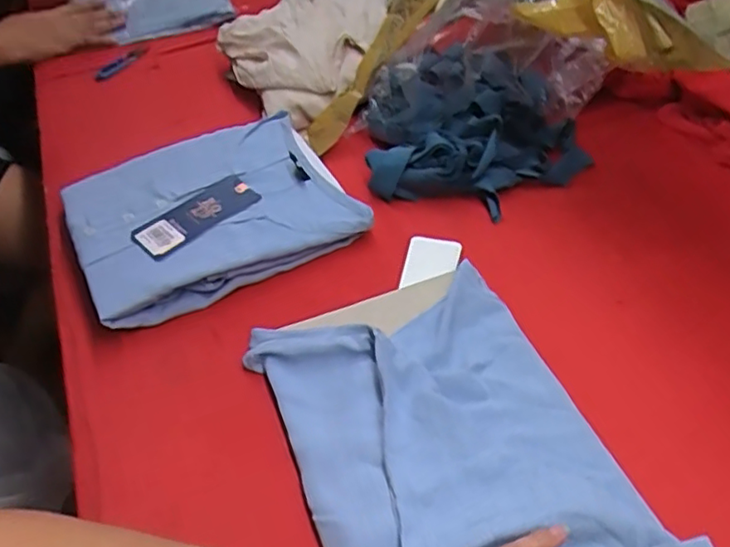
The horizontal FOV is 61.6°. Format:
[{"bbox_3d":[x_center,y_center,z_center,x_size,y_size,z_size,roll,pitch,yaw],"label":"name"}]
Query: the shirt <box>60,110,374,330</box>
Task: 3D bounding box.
[{"bbox_3d":[-0.154,-0.066,0.601,0.245,0.041,0.200,-23,49,-17],"label":"shirt"}]

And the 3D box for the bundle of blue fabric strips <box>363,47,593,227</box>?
[{"bbox_3d":[0.114,-0.156,0.640,0.223,0.082,0.190,-2,46,2],"label":"bundle of blue fabric strips"}]

